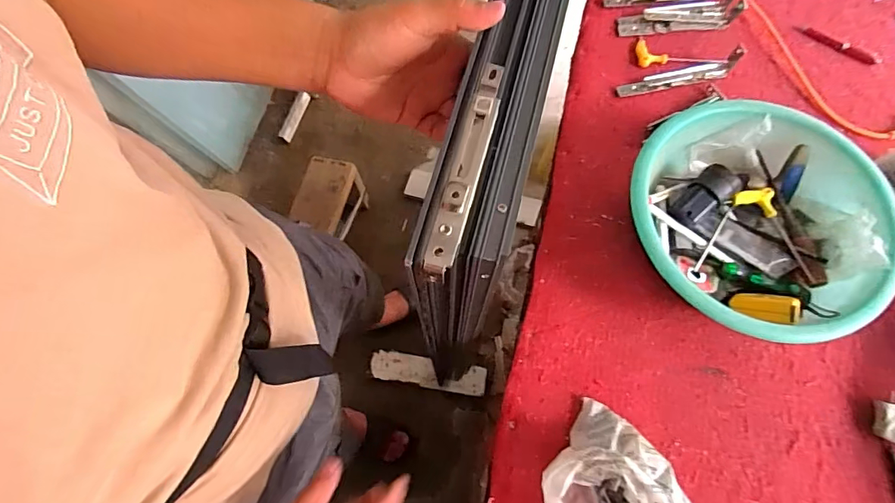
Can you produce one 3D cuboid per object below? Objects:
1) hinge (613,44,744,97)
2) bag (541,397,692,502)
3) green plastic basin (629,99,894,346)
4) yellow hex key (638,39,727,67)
[{"bbox_3d":[0.373,-0.290,0.750,0.194,0.039,0.035,-9,70,-4],"label":"hinge"},{"bbox_3d":[0.196,0.279,0.518,0.173,0.082,0.159,39,74,13],"label":"bag"},{"bbox_3d":[0.407,-0.038,0.621,0.300,0.103,0.308,0,70,0],"label":"green plastic basin"},{"bbox_3d":[0.388,-0.335,0.783,0.135,0.011,0.058,0,70,-1],"label":"yellow hex key"}]

